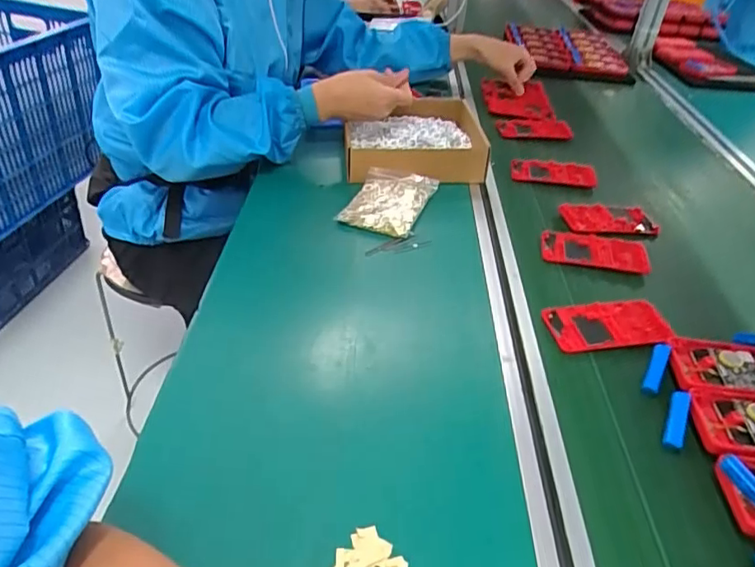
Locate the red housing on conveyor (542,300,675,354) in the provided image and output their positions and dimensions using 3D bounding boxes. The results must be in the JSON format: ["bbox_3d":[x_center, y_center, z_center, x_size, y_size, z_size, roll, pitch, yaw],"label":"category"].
[{"bbox_3d":[0.239,0.044,0.582,0.129,0.009,0.069,-1,37,-10],"label":"red housing on conveyor"}]

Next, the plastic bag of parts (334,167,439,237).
[{"bbox_3d":[0.014,-0.112,0.749,0.096,0.020,0.136,15,37,12],"label":"plastic bag of parts"}]

